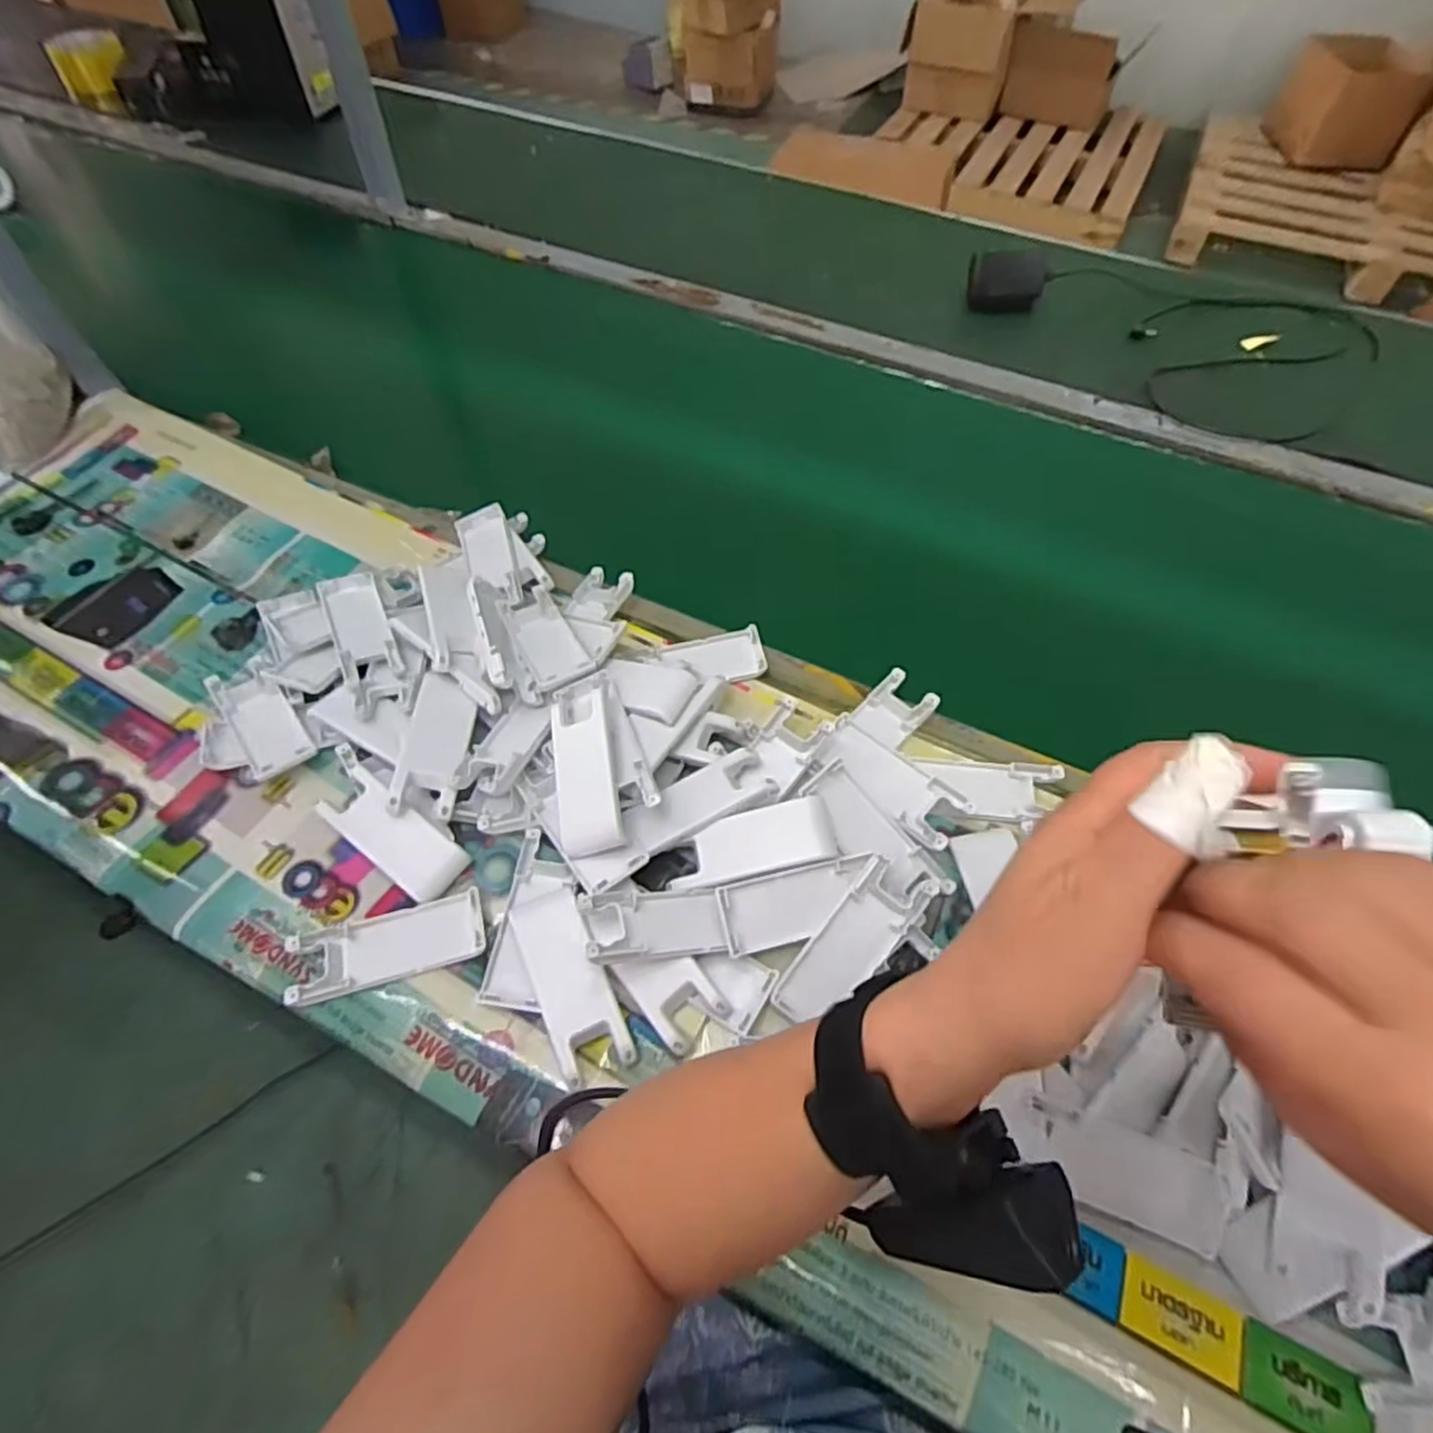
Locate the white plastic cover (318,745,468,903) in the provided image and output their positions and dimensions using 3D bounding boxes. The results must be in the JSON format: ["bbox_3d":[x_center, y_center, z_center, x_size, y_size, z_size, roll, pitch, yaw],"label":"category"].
[{"bbox_3d":[-0.210,0.065,0.462,0.123,0.015,0.040,34,62,20],"label":"white plastic cover"}]

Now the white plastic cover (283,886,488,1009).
[{"bbox_3d":[-0.187,0.130,0.422,0.104,0.011,0.042,-14,58,-10],"label":"white plastic cover"}]

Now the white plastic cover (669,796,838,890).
[{"bbox_3d":[0.023,0.078,0.445,0.097,0.019,0.044,-12,57,-9],"label":"white plastic cover"}]

